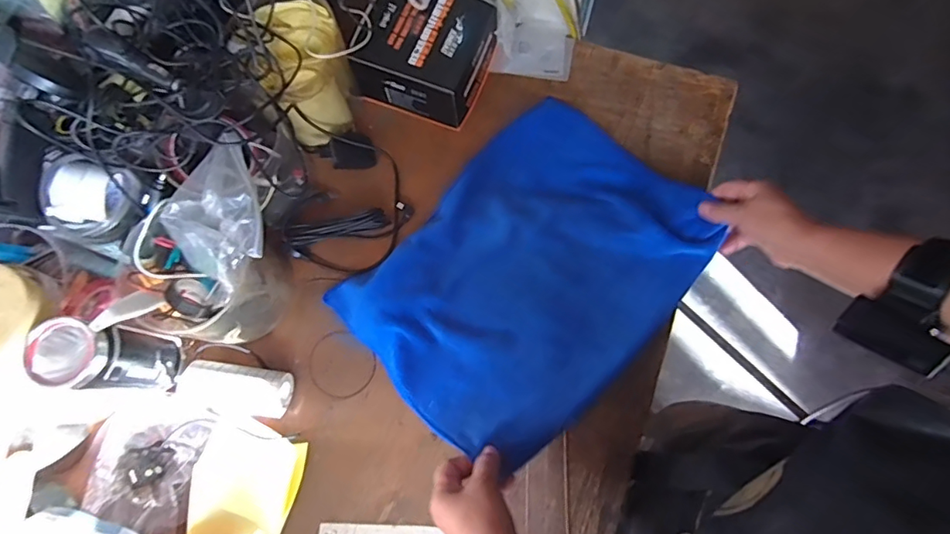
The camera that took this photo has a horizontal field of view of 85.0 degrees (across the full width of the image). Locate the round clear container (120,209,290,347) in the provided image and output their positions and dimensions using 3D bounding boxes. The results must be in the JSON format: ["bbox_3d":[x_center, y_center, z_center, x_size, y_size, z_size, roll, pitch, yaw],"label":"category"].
[{"bbox_3d":[-0.267,0.013,0.530,0.120,0.095,0.115,-16,75,-3],"label":"round clear container"}]

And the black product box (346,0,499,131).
[{"bbox_3d":[-0.059,-0.254,0.615,0.140,0.086,0.127,21,76,7],"label":"black product box"}]

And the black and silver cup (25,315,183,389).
[{"bbox_3d":[-0.341,0.085,0.490,0.055,0.138,0.065,8,75,3],"label":"black and silver cup"}]

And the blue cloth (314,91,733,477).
[{"bbox_3d":[0.060,0.002,0.564,0.366,0.046,0.275,-44,78,-10],"label":"blue cloth"}]

